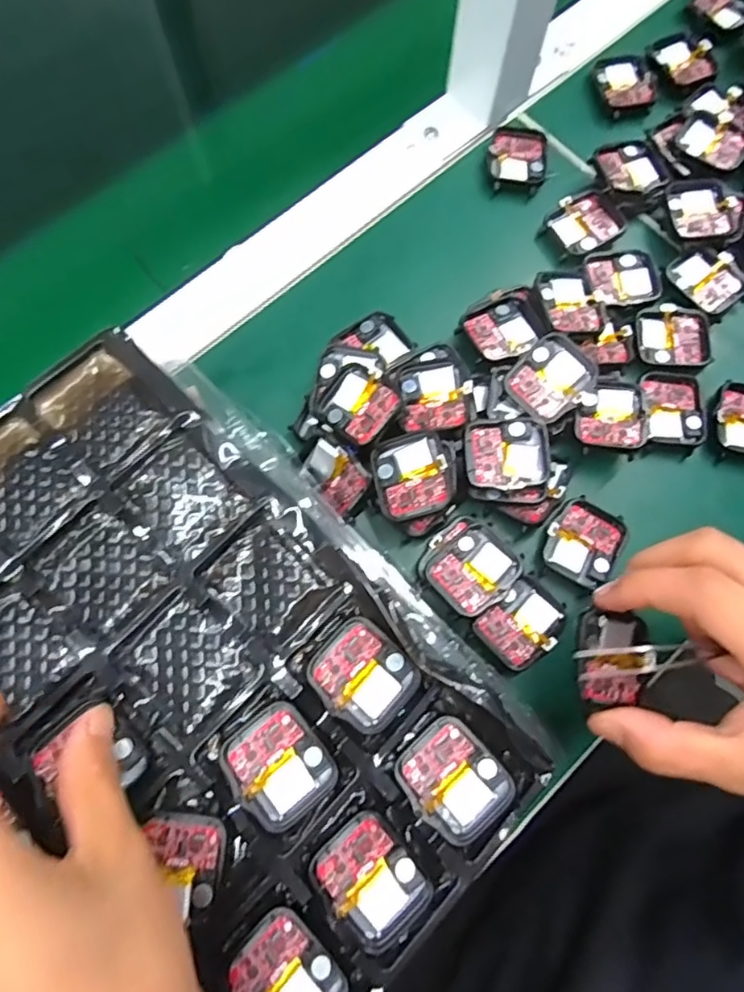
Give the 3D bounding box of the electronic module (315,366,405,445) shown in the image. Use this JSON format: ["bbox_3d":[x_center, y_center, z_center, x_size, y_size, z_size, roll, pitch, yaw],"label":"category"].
[{"bbox_3d":[-0.008,-0.048,0.301,0.041,0.005,0.035,42,92,24],"label":"electronic module"}]

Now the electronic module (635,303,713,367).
[{"bbox_3d":[0.175,-0.092,0.335,0.043,0.009,0.036,5,75,1],"label":"electronic module"}]

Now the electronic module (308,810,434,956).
[{"bbox_3d":[0.000,0.150,0.226,0.034,0.006,0.043,-39,78,-10],"label":"electronic module"}]

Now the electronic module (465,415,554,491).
[{"bbox_3d":[0.070,-0.021,0.299,0.042,0.011,0.037,-6,75,-2],"label":"electronic module"}]

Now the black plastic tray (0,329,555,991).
[{"bbox_3d":[-0.111,0.102,0.234,0.277,0.032,0.256,42,75,13],"label":"black plastic tray"}]

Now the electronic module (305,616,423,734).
[{"bbox_3d":[-0.003,0.077,0.249,0.042,0.008,0.037,41,78,10],"label":"electronic module"}]

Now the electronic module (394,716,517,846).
[{"bbox_3d":[0.034,0.116,0.235,0.036,0.009,0.043,-41,79,-11],"label":"electronic module"}]

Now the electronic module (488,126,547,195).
[{"bbox_3d":[0.093,-0.217,0.370,0.036,0.007,0.044,8,75,2],"label":"electronic module"}]

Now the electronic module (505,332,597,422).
[{"bbox_3d":[0.095,-0.063,0.308,0.039,0.012,0.039,-43,80,6],"label":"electronic module"}]

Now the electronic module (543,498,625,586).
[{"bbox_3d":[0.112,0.024,0.305,0.037,0.009,0.040,31,77,8],"label":"electronic module"}]

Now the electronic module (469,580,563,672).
[{"bbox_3d":[0.076,0.065,0.293,0.042,0.007,0.033,-35,78,-9],"label":"electronic module"}]

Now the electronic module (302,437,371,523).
[{"bbox_3d":[-0.017,-0.011,0.300,0.041,0.029,0.006,55,34,3],"label":"electronic module"}]

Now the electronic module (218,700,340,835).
[{"bbox_3d":[-0.038,0.110,0.237,0.036,0.009,0.043,-38,78,-10],"label":"electronic module"}]

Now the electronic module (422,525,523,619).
[{"bbox_3d":[0.052,0.037,0.291,0.041,0.005,0.035,-38,78,-10],"label":"electronic module"}]

